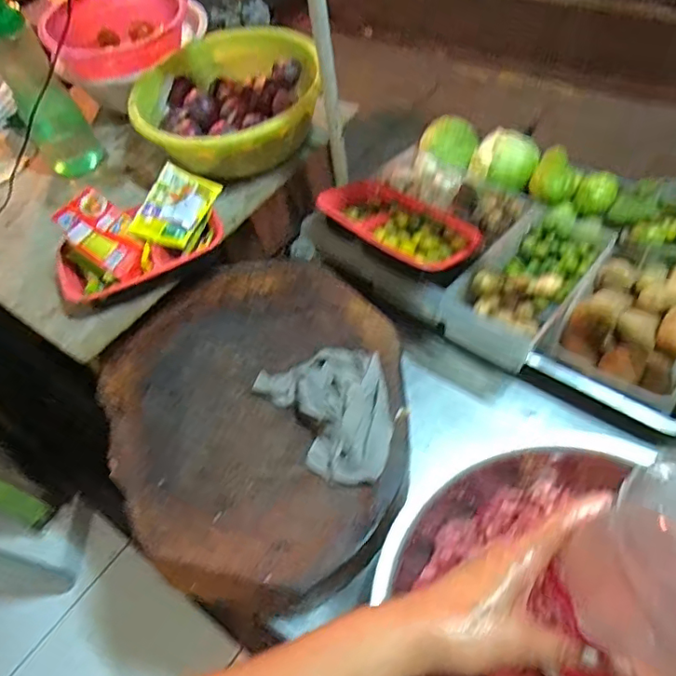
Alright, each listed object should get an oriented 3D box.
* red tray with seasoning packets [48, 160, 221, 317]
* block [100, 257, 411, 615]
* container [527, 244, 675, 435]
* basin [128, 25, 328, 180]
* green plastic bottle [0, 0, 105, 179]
[{"bbox_3d":[-0.271,-0.149,0.741,0.241,0.068,0.162,-33,57,-13],"label":"red tray with seasoning packets"},{"bbox_3d":[-0.100,0.089,0.689,0.367,0.091,0.457,-17,55,-3],"label":"block"},{"bbox_3d":[0.407,-0.010,0.729,0.191,0.090,0.240,34,67,27],"label":"container"},{"bbox_3d":[-0.174,-0.370,0.866,0.270,0.088,0.270,-4,56,6],"label":"basin"},{"bbox_3d":[-0.467,-0.387,0.851,0.095,0.270,0.083,-31,57,-12],"label":"green plastic bottle"}]

